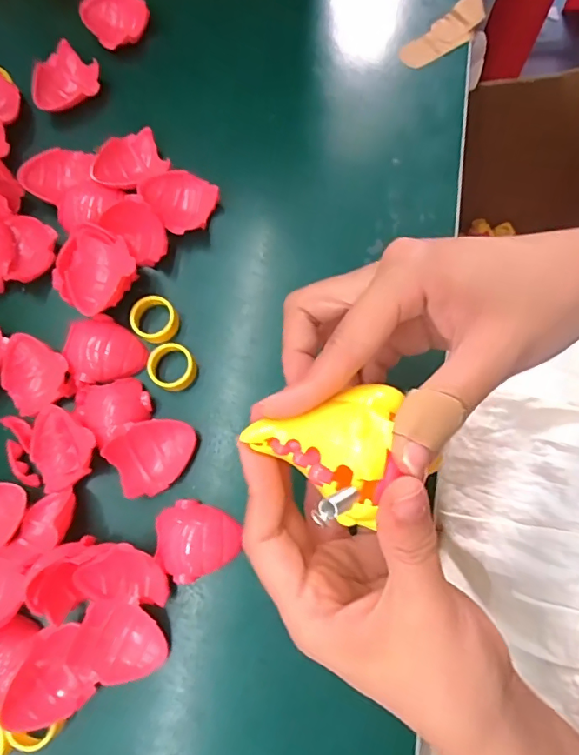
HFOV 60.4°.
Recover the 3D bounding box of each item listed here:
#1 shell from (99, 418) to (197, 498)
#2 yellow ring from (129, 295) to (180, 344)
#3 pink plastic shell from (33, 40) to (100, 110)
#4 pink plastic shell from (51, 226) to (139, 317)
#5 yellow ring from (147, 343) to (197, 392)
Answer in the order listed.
[{"bbox_3d":[-0.071,0.039,0.261,0.043,0.013,0.035,-32,76,-3],"label":"shell"},{"bbox_3d":[-0.076,-0.033,0.282,0.027,0.008,0.025,-1,76,5],"label":"yellow ring"},{"bbox_3d":[-0.143,-0.192,0.316,0.045,0.014,0.034,-19,75,1],"label":"pink plastic shell"},{"bbox_3d":[-0.111,-0.060,0.283,0.040,0.015,0.046,29,84,-6],"label":"pink plastic shell"},{"bbox_3d":[-0.064,-0.005,0.276,0.028,0.007,0.025,31,81,12],"label":"yellow ring"}]

